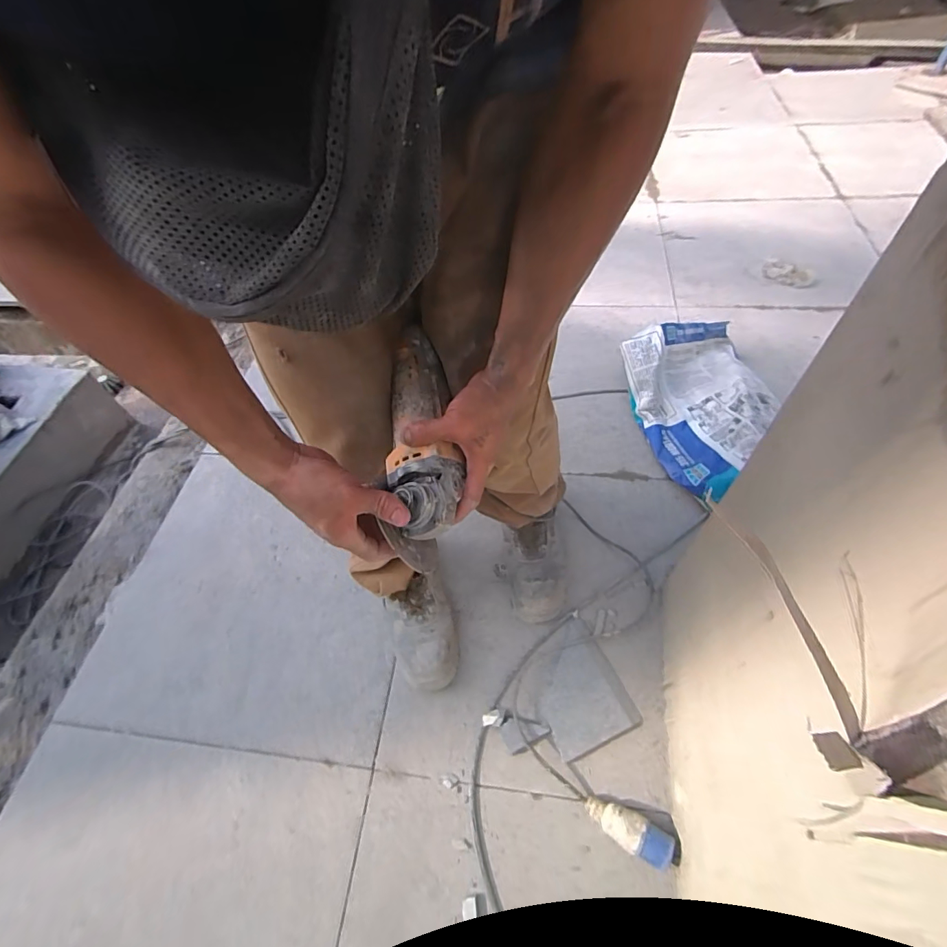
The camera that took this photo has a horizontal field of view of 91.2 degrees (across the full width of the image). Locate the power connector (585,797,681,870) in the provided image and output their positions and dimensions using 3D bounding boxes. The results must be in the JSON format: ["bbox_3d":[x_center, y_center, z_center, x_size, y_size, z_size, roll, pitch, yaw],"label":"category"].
[{"bbox_3d":[0.222,0.504,0.655,0.129,0.049,0.048,23,61,21],"label":"power connector"}]

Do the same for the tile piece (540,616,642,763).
[{"bbox_3d":[0.168,0.352,0.769,0.137,0.017,0.179,-23,56,-9],"label":"tile piece"}]

